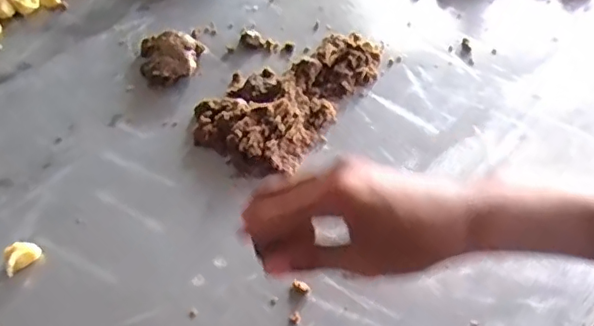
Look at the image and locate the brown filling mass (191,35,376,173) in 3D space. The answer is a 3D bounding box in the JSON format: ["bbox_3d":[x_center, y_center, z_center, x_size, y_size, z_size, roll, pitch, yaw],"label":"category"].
[{"bbox_3d":[-0.004,-0.064,0.460,0.091,0.023,0.165,29,57,21],"label":"brown filling mass"}]

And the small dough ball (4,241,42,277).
[{"bbox_3d":[-0.180,0.060,0.368,0.023,0.011,0.014,-29,57,-21],"label":"small dough ball"}]

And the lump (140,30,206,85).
[{"bbox_3d":[-0.109,-0.090,0.482,0.051,0.020,0.051,0,52,0],"label":"lump"}]

